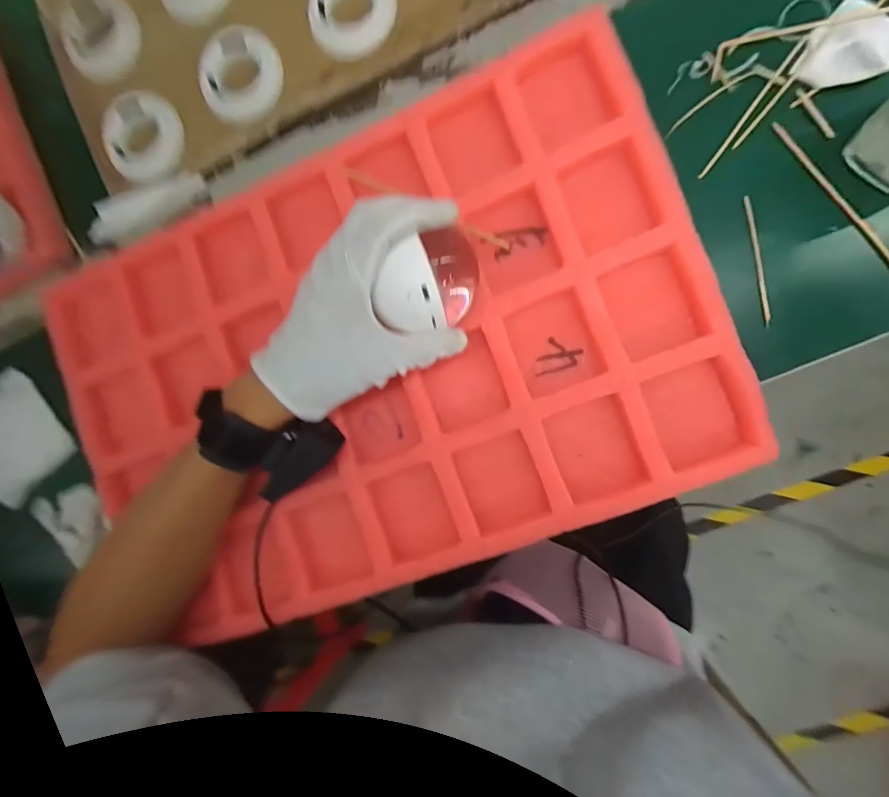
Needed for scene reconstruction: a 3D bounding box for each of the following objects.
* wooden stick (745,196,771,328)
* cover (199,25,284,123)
[{"bbox_3d":[0.223,-0.098,0.279,0.004,0.004,0.093,-9,87,9],"label":"wooden stick"},{"bbox_3d":[-0.170,-0.268,0.324,0.069,0.018,0.060,-35,83,7],"label":"cover"}]

